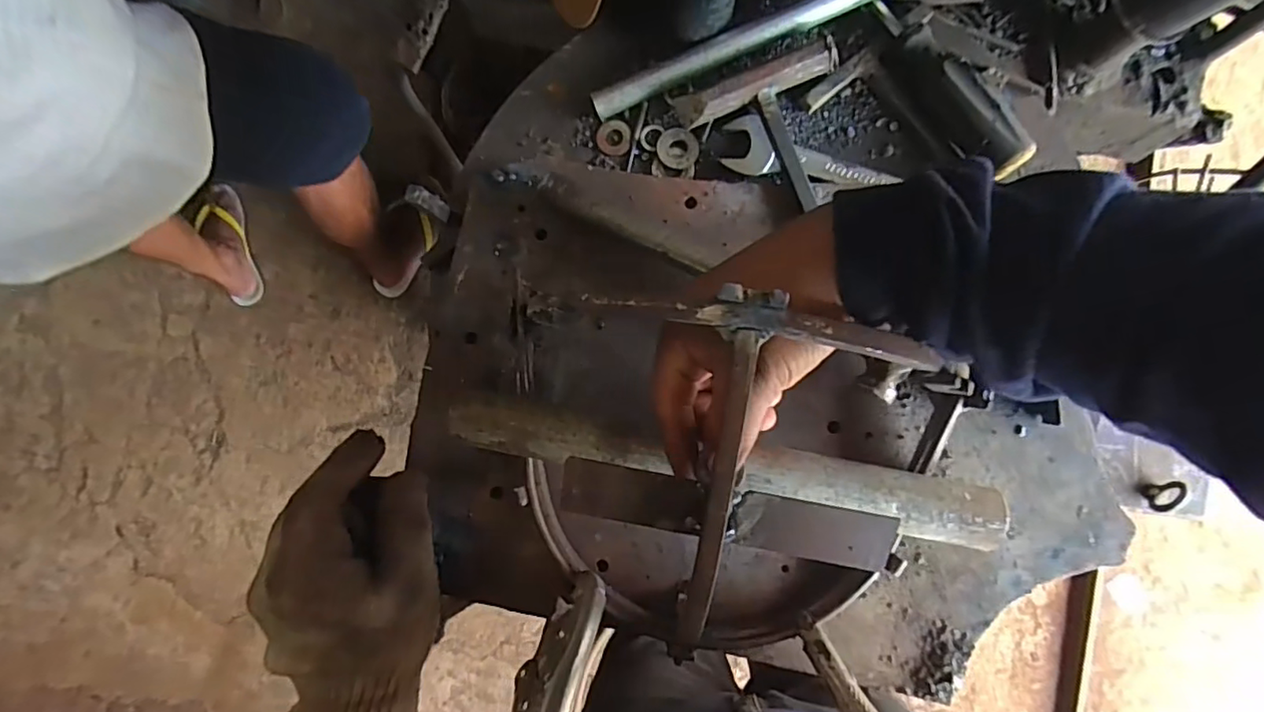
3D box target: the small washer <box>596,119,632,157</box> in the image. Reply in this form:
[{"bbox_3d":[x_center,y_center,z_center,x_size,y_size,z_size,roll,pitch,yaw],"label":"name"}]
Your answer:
[{"bbox_3d":[-0.012,-0.145,0.377,0.022,0.004,0.024,0,90,3],"label":"small washer"}]

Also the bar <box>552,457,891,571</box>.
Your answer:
[{"bbox_3d":[0.040,0.068,0.245,0.142,0.006,0.024,10,90,3],"label":"bar"}]

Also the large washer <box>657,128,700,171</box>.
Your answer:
[{"bbox_3d":[0.030,-0.135,0.370,0.026,0.004,0.026,0,90,3],"label":"large washer"}]

